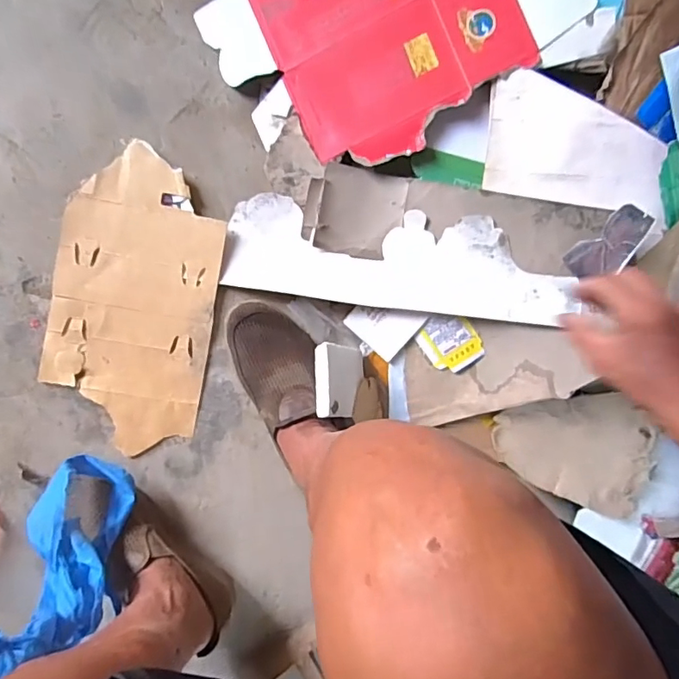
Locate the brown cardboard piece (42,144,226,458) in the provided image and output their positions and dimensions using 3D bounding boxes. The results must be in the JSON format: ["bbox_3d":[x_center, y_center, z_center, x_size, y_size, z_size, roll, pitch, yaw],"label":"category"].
[{"bbox_3d":[-0.249,-0.047,0.624,0.187,0.014,0.343,9,90,-9],"label":"brown cardboard piece"}]

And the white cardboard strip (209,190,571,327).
[{"bbox_3d":[0.070,-0.103,0.651,0.412,0.044,0.119,8,90,4],"label":"white cardboard strip"}]

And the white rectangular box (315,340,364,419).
[{"bbox_3d":[0.004,0.050,0.628,0.018,0.100,0.087,-5,83,27],"label":"white rectangular box"}]

